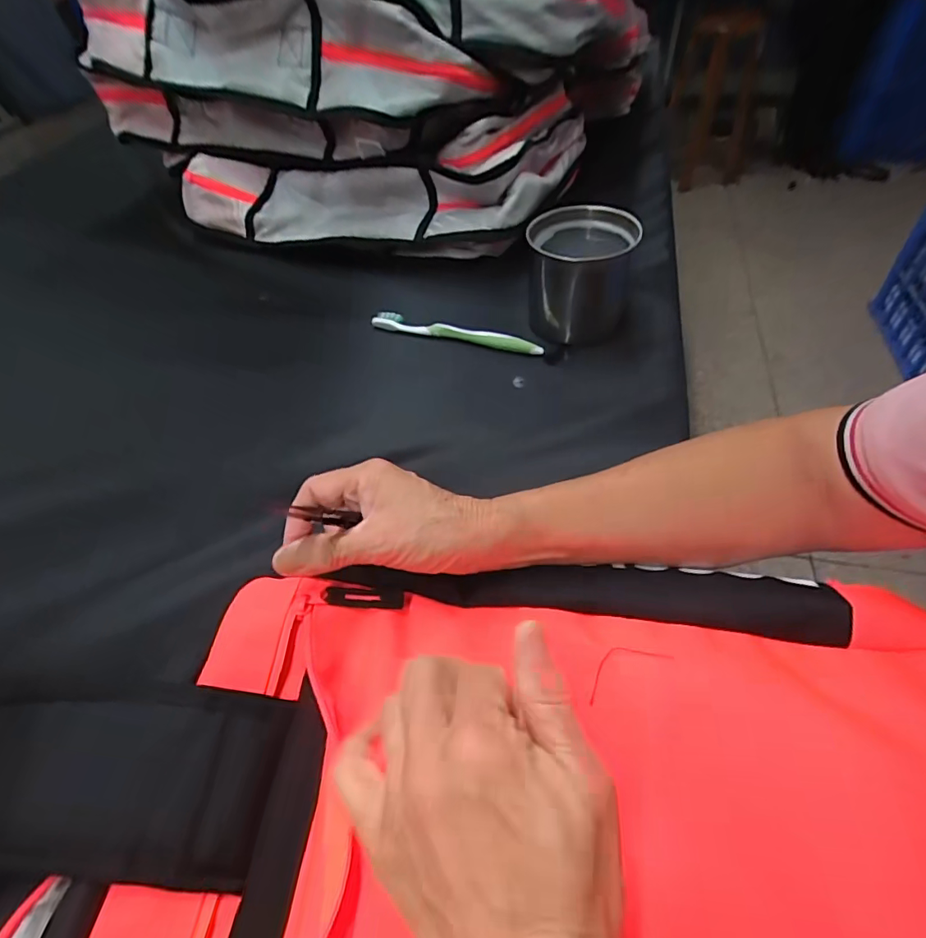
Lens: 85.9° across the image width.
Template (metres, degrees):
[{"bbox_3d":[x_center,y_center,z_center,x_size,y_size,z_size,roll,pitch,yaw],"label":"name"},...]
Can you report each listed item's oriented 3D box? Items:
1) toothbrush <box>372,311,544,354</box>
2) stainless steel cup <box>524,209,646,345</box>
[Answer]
[{"bbox_3d":[-0.009,-0.142,0.520,0.186,0.016,0.010,14,54,16],"label":"toothbrush"},{"bbox_3d":[0.115,-0.196,0.499,0.096,0.093,0.106,5,52,9],"label":"stainless steel cup"}]

